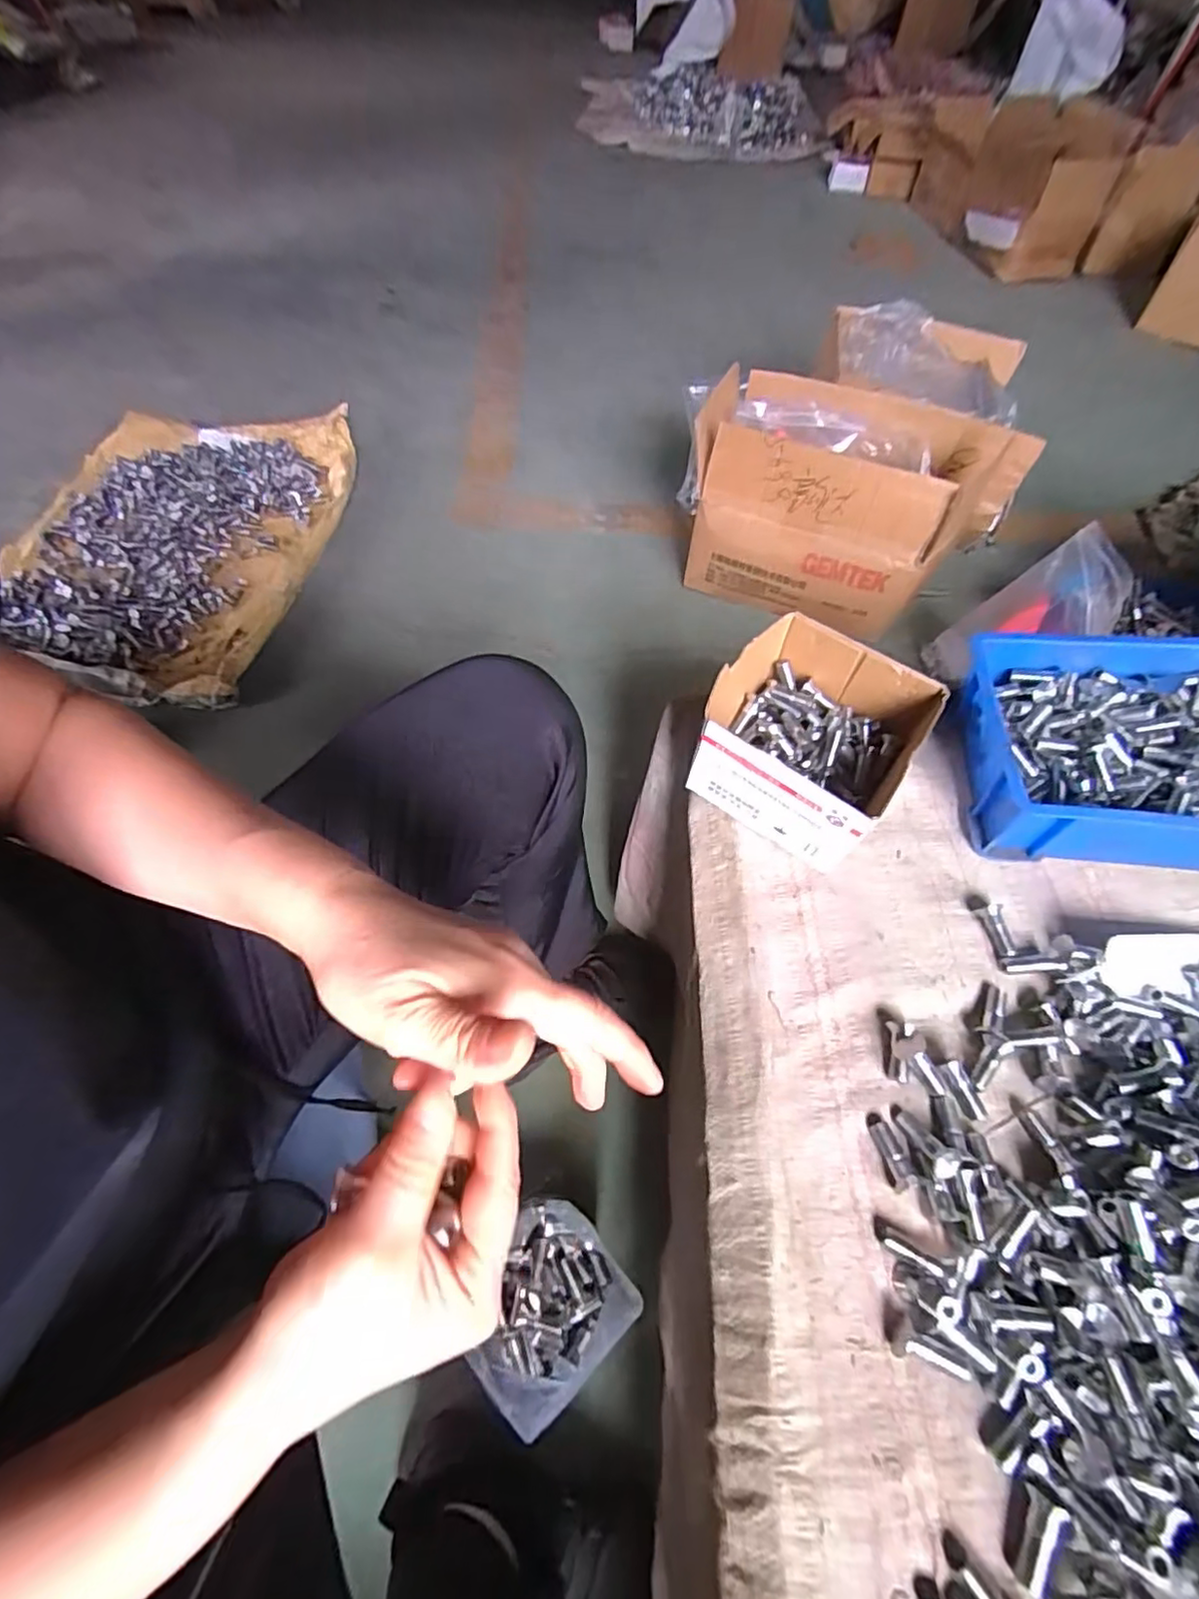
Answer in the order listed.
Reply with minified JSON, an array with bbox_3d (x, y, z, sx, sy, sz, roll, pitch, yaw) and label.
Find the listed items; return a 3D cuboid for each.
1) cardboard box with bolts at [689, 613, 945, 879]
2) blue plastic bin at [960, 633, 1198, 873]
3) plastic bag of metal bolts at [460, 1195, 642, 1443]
[{"bbox_3d":[0.158,-0.047,0.487,0.138,0.086,0.146,32,62,18],"label":"cardboard box with bolts"},{"bbox_3d":[0.416,-0.033,0.478,0.250,0.093,0.175,8,57,4],"label":"blue plastic bin"},{"bbox_3d":[-0.044,0.403,0.503,0.124,0.039,0.112,-39,66,-23],"label":"plastic bag of metal bolts"}]

